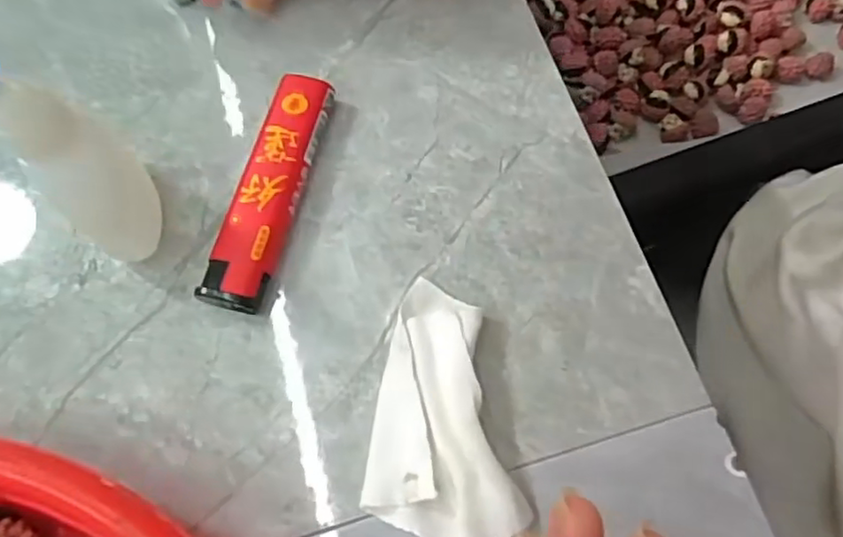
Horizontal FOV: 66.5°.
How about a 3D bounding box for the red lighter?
[{"bbox_3d":[-0.046,-0.024,0.199,0.019,0.011,0.078,13,71,7],"label":"red lighter"}]

